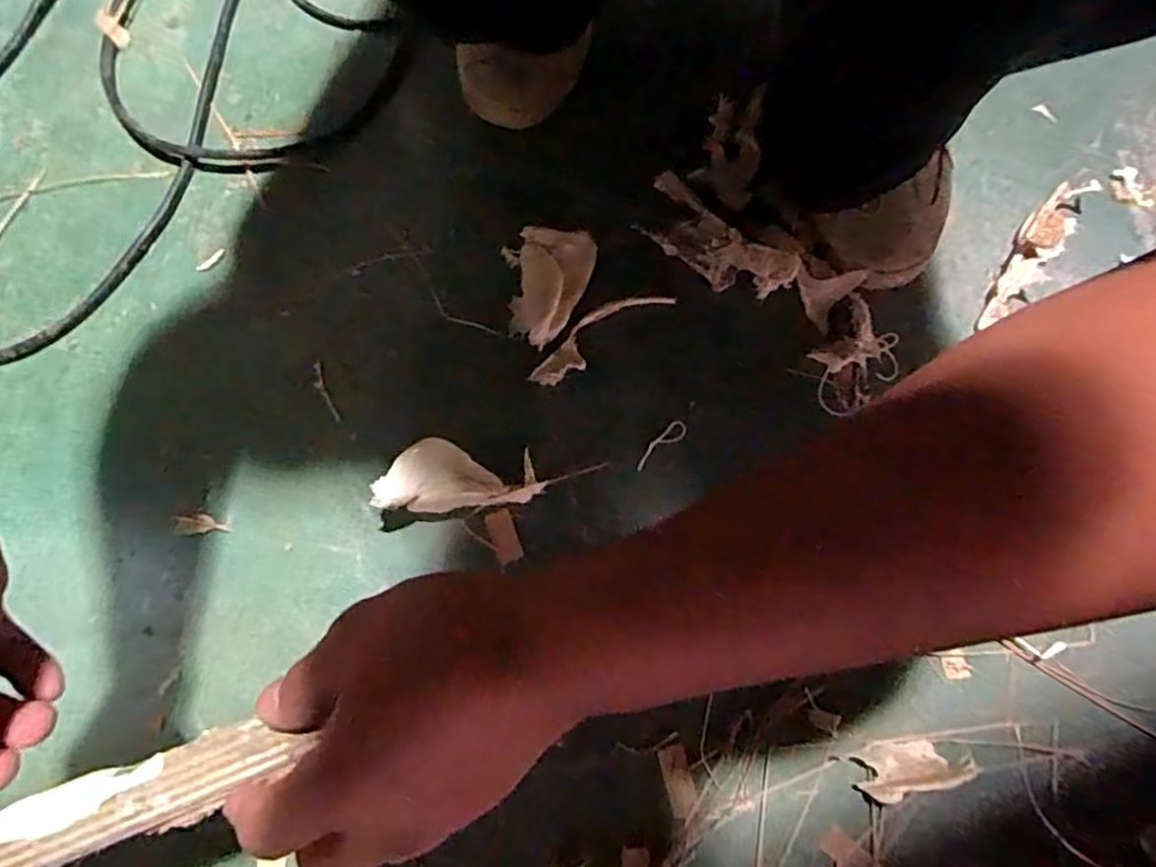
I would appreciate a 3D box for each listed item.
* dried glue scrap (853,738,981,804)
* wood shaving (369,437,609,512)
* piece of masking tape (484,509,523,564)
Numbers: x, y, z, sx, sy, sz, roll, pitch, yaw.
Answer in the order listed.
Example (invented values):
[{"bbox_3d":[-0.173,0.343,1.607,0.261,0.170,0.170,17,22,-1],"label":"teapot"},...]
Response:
[{"bbox_3d":[0.222,0.217,0.432,0.073,0.010,0.032,-9,75,-2],"label":"dried glue scrap"},{"bbox_3d":[-0.065,0.030,0.465,0.147,0.021,0.045,2,75,-13],"label":"wood shaving"},{"bbox_3d":[-0.054,0.074,0.475,0.019,0.004,0.037,-20,76,-5],"label":"piece of masking tape"}]

